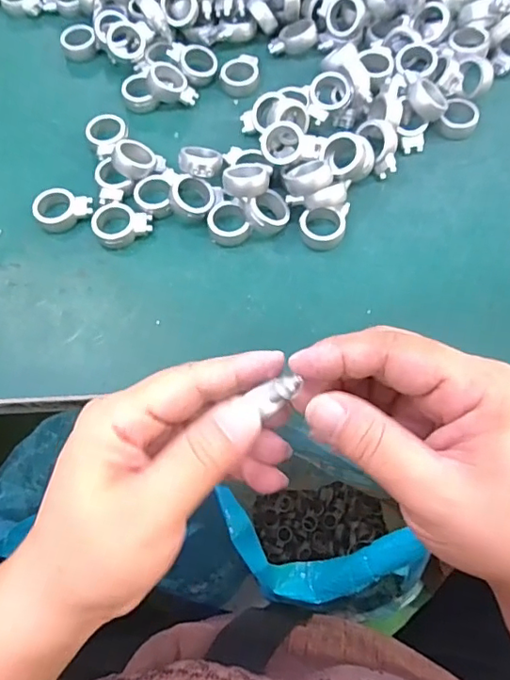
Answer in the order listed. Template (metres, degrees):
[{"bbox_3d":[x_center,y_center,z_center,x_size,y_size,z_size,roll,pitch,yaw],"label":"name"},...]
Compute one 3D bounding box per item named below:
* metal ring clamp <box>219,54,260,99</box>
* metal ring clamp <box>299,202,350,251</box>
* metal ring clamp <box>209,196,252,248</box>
[{"bbox_3d":[-0.011,-0.178,0.355,0.026,0.010,0.030,-2,66,2],"label":"metal ring clamp"},{"bbox_3d":[0.040,-0.067,0.303,0.027,0.013,0.027,6,67,5],"label":"metal ring clamp"},{"bbox_3d":[-0.016,-0.069,0.307,0.024,0.011,0.027,-16,67,-4],"label":"metal ring clamp"}]

